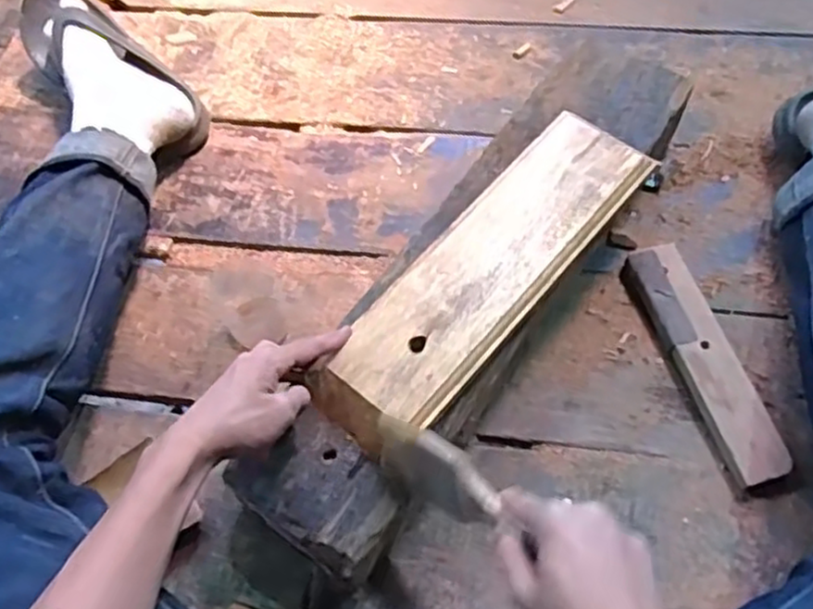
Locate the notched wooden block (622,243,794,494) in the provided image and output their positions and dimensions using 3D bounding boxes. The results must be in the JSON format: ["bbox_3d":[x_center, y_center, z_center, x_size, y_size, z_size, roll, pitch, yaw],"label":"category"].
[{"bbox_3d":[0.285,0.054,0.703,0.053,0.027,0.247,-16,63,-6],"label":"notched wooden block"}]

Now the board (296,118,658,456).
[{"bbox_3d":[0.071,-0.032,0.645,0.107,0.023,0.366,37,70,19],"label":"board"}]

